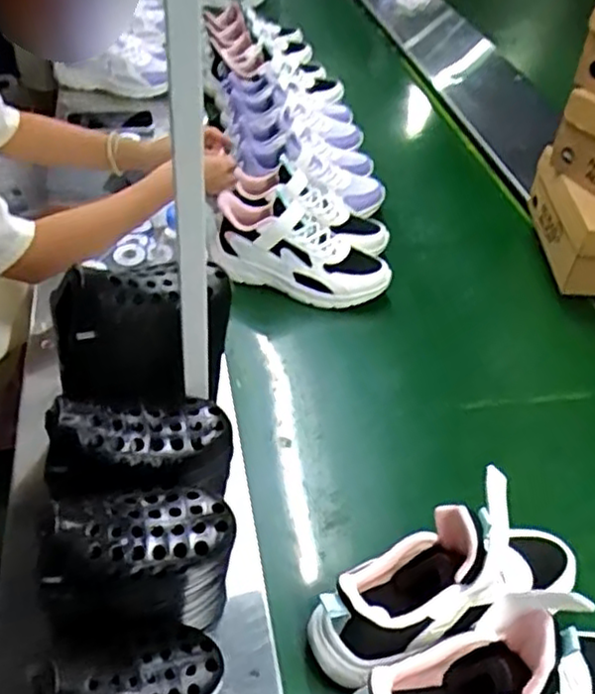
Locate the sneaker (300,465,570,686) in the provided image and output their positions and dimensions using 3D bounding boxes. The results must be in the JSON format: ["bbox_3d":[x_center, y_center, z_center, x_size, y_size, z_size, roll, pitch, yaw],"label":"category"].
[{"bbox_3d":[0.139,0.199,0.603,0.252,0.157,0.080,-16,47,-23],"label":"sneaker"}]

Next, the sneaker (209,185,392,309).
[{"bbox_3d":[0.003,-0.140,0.985,0.253,0.112,0.089,12,43,6],"label":"sneaker"}]

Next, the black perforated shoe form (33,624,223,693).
[{"bbox_3d":[-0.114,0.226,0.471,0.127,0.064,0.073,-15,46,-22],"label":"black perforated shoe form"}]

